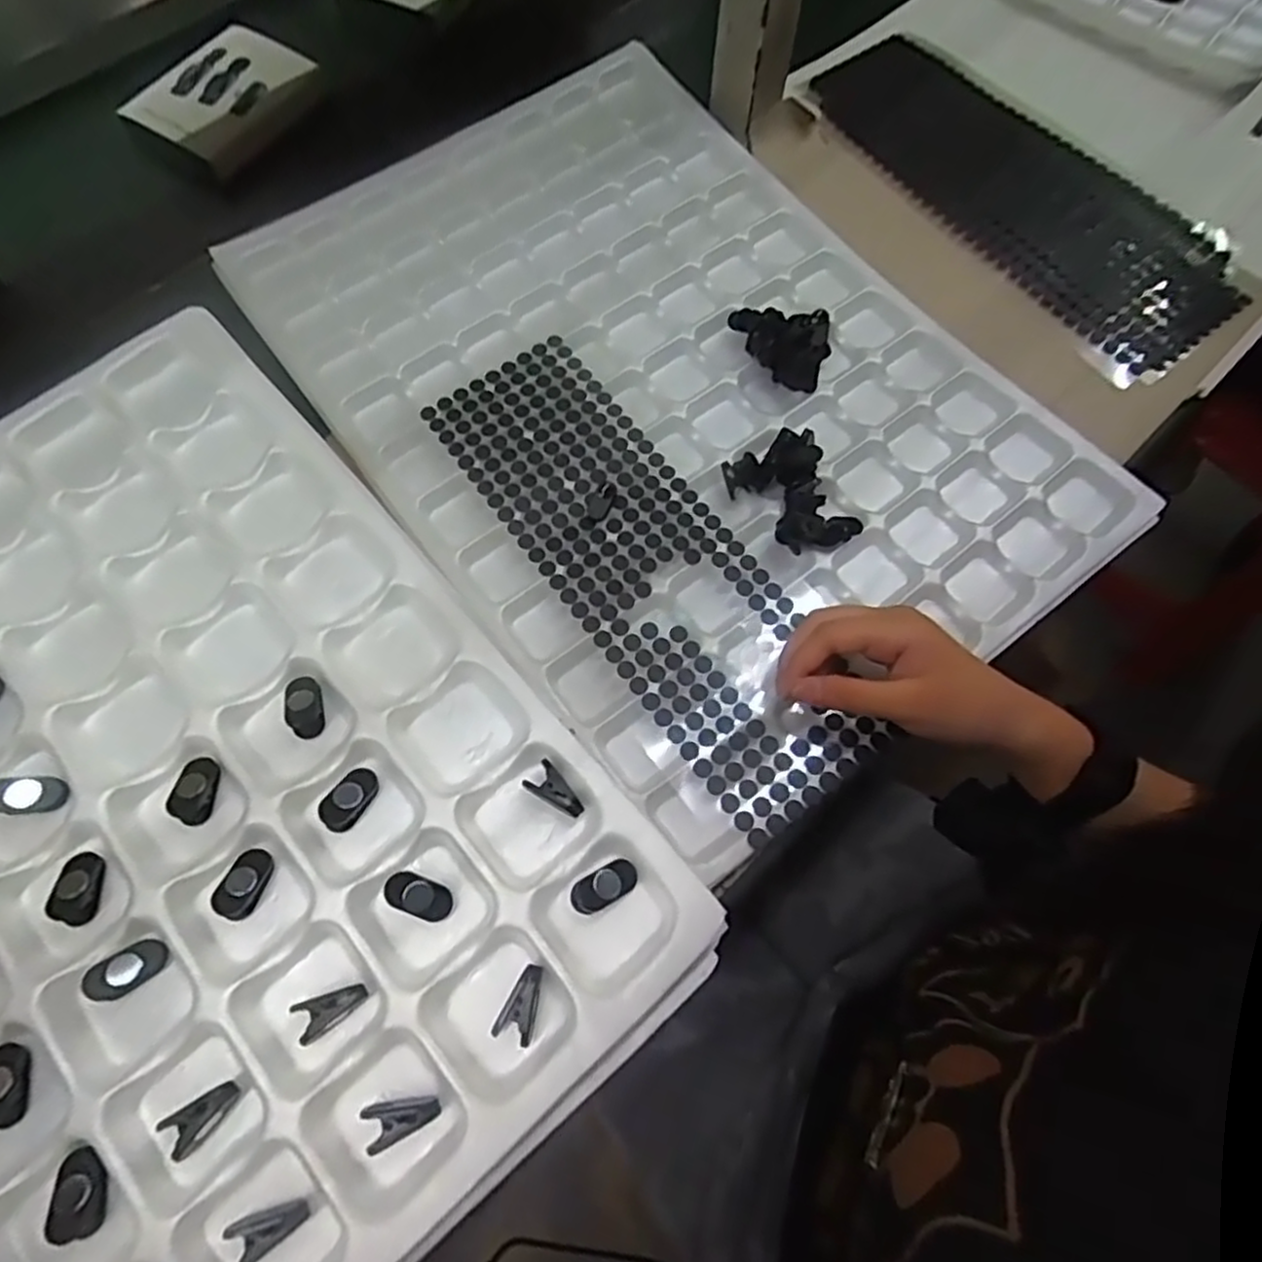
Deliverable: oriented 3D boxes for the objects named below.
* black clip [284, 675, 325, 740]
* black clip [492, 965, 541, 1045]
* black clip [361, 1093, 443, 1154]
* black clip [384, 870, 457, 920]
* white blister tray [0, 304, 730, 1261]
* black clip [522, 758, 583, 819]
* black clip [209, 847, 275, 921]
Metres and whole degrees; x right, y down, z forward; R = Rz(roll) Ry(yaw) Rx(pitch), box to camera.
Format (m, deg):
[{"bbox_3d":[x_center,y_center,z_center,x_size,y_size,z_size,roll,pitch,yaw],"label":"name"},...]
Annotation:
[{"bbox_3d":[-0.122,0.027,0.275,0.012,0.009,0.024,-18,71,-7],"label":"black clip"},{"bbox_3d":[-0.035,0.119,0.237,0.012,0.007,0.023,15,70,5],"label":"black clip"},{"bbox_3d":[-0.070,0.149,0.226,0.022,0.011,0.012,-19,71,-7],"label":"black clip"},{"bbox_3d":[-0.072,0.089,0.248,0.021,0.008,0.012,22,71,8],"label":"black clip"},{"bbox_3d":[-0.212,0.085,0.254,0.350,0.026,0.351,-39,73,-16],"label":"white blister tray"},{"bbox_3d":[-0.027,0.058,0.261,0.022,0.005,0.012,43,75,14],"label":"black clip"},{"bbox_3d":[-0.132,0.085,0.251,0.011,0.009,0.022,21,71,8],"label":"black clip"}]

